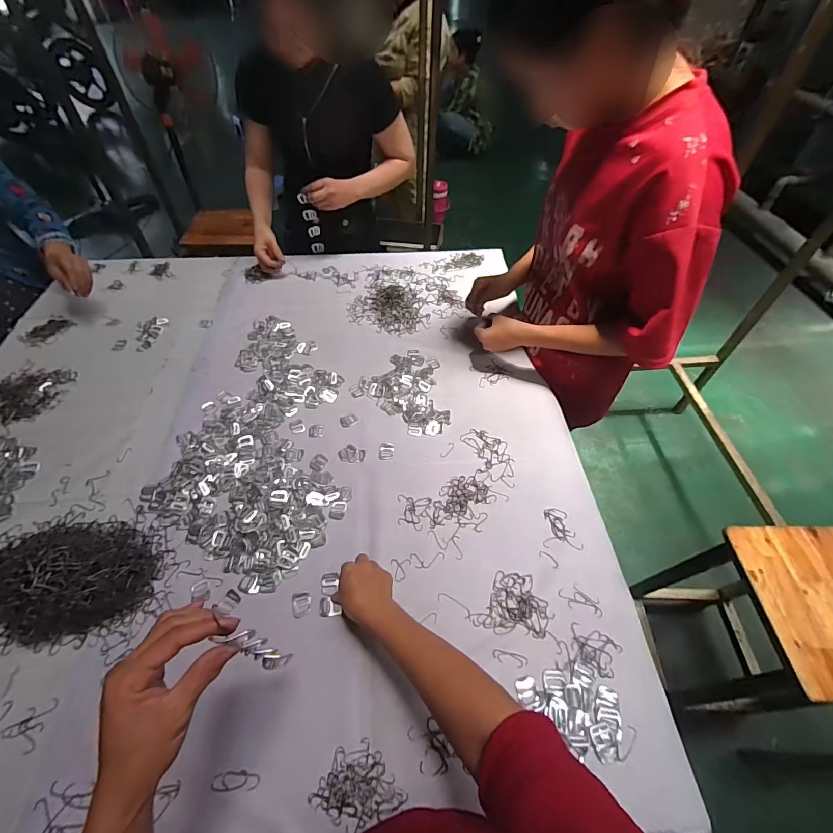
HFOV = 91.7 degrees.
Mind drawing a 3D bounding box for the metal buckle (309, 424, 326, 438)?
[{"bbox_3d":[-0.193,0.028,0.784,0.032,0.004,0.032,-3,51,-3],"label":"metal buckle"}]

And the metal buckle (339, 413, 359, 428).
[{"bbox_3d":[-0.134,0.007,0.801,0.035,0.004,0.029,-29,56,-22],"label":"metal buckle"}]

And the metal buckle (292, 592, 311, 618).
[{"bbox_3d":[-0.166,0.272,0.585,0.027,0.004,0.033,-5,51,-5],"label":"metal buckle"}]

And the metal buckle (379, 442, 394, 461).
[{"bbox_3d":[-0.056,0.064,0.755,0.028,0.004,0.037,7,51,5],"label":"metal buckle"}]

